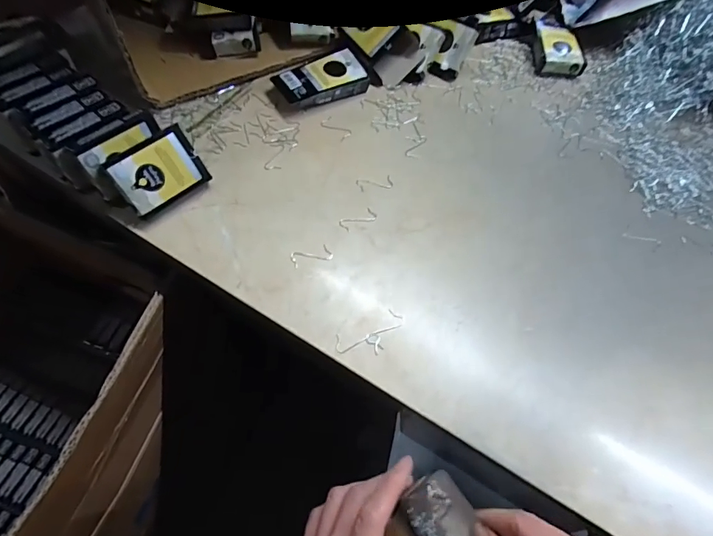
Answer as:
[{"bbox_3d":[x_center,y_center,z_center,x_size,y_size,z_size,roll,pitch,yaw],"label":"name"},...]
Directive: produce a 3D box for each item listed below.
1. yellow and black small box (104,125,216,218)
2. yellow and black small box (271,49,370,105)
[{"bbox_3d":[-0.172,-0.083,0.377,0.072,0.055,0.015,-40,29,-25],"label":"yellow and black small box"},{"bbox_3d":[-0.039,-0.206,0.478,0.097,0.023,0.048,-24,64,-16],"label":"yellow and black small box"}]

